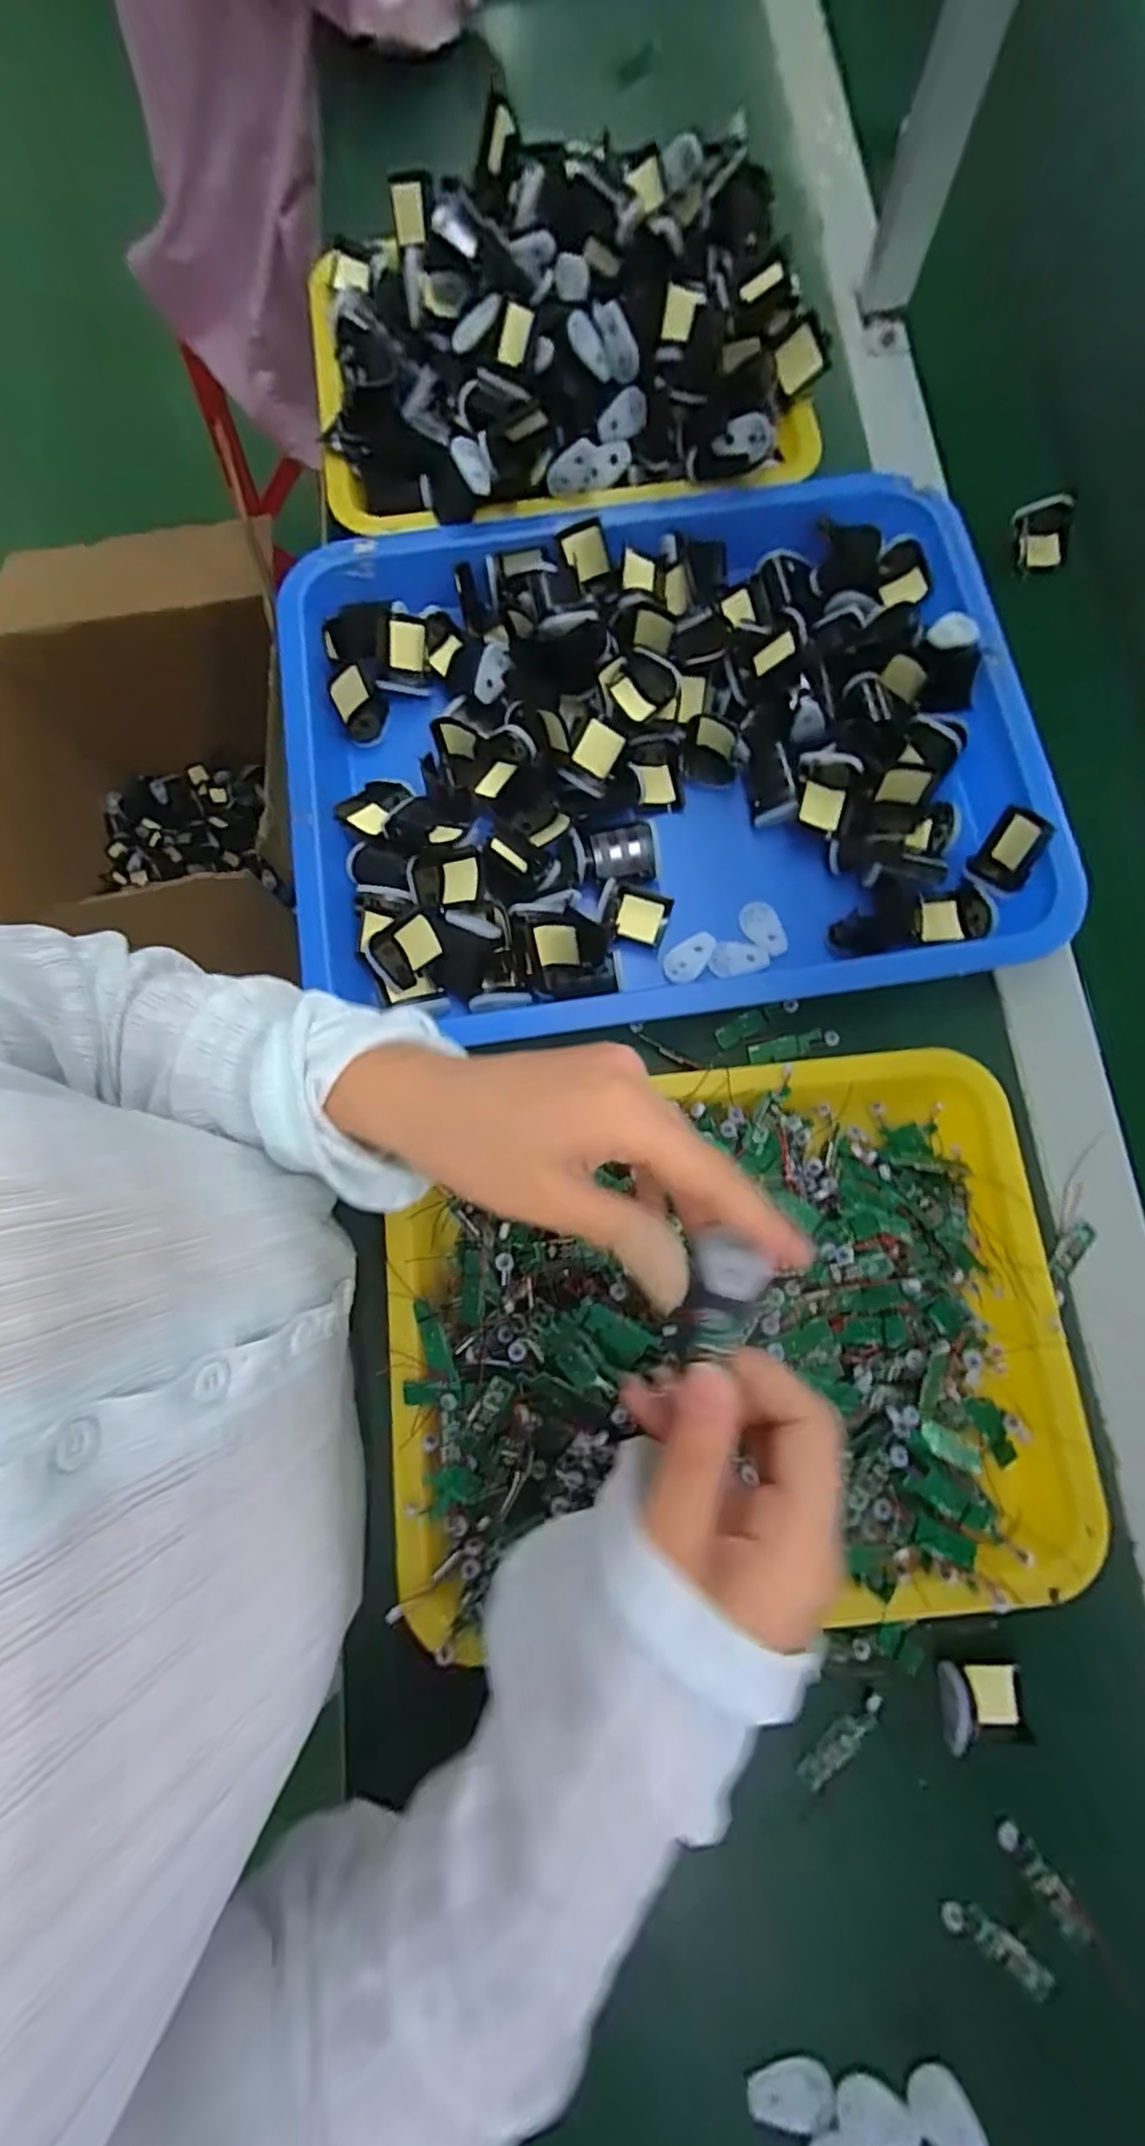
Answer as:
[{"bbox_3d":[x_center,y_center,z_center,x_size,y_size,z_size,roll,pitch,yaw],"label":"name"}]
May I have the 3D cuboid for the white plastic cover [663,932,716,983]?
[{"bbox_3d":[0.071,-0.068,0.402,0.037,0.004,0.021,-38,80,-7],"label":"white plastic cover"}]

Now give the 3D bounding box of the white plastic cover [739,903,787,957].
[{"bbox_3d":[0.116,-0.087,0.407,0.024,0.004,0.035,-33,80,-6],"label":"white plastic cover"}]

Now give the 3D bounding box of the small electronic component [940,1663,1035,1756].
[{"bbox_3d":[0.196,0.299,0.318,0.044,0.017,0.032,6,78,2],"label":"small electronic component"}]

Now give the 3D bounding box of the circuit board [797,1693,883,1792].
[{"bbox_3d":[0.129,0.318,0.320,0.051,0.004,0.013,-38,80,-7],"label":"circuit board"}]

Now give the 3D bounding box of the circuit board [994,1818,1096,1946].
[{"bbox_3d":[0.216,0.371,0.311,0.013,0.011,0.050,-36,80,-7],"label":"circuit board"}]

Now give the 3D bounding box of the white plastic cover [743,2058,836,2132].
[{"bbox_3d":[0.095,0.445,0.294,0.037,0.009,0.018,-1,78,0],"label":"white plastic cover"}]

